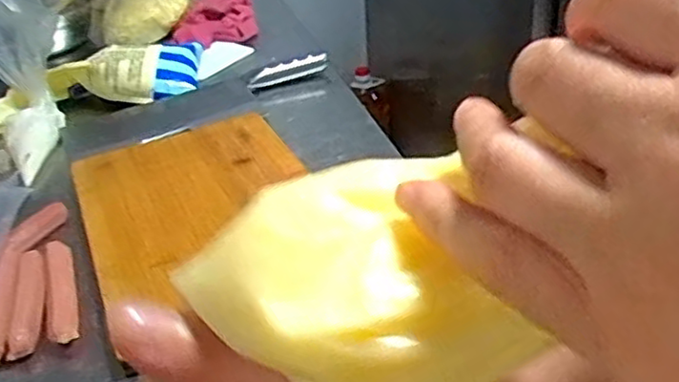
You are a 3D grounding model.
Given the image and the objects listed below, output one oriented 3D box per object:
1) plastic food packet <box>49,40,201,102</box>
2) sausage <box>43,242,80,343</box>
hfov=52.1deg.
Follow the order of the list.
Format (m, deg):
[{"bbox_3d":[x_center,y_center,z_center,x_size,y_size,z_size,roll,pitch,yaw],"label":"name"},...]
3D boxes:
[{"bbox_3d":[-0.276,-0.159,0.902,0.194,0.046,0.116,-11,32,-10],"label":"plastic food packet"},{"bbox_3d":[-0.211,0.076,0.527,0.022,0.018,0.121,-14,33,-15],"label":"sausage"}]

